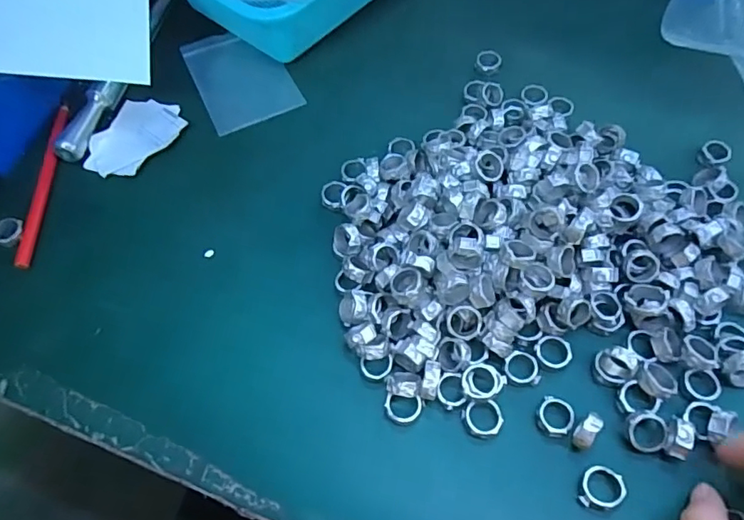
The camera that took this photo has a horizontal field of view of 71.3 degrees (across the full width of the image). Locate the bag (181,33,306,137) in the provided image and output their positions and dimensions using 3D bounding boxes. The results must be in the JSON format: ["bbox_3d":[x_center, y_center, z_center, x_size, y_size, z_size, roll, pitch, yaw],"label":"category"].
[{"bbox_3d":[-0.120,-0.169,0.472,0.079,0.009,0.125,-24,62,-10],"label":"bag"}]

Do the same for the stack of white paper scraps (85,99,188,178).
[{"bbox_3d":[-0.198,-0.103,0.436,0.064,0.006,0.082,16,63,12],"label":"stack of white paper scraps"}]

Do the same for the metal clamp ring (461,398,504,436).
[{"bbox_3d":[0.066,0.094,0.311,0.024,0.012,0.020,-7,61,0],"label":"metal clamp ring"}]

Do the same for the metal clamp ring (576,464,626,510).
[{"bbox_3d":[0.130,0.128,0.290,0.025,0.008,0.022,6,62,7],"label":"metal clamp ring"}]

